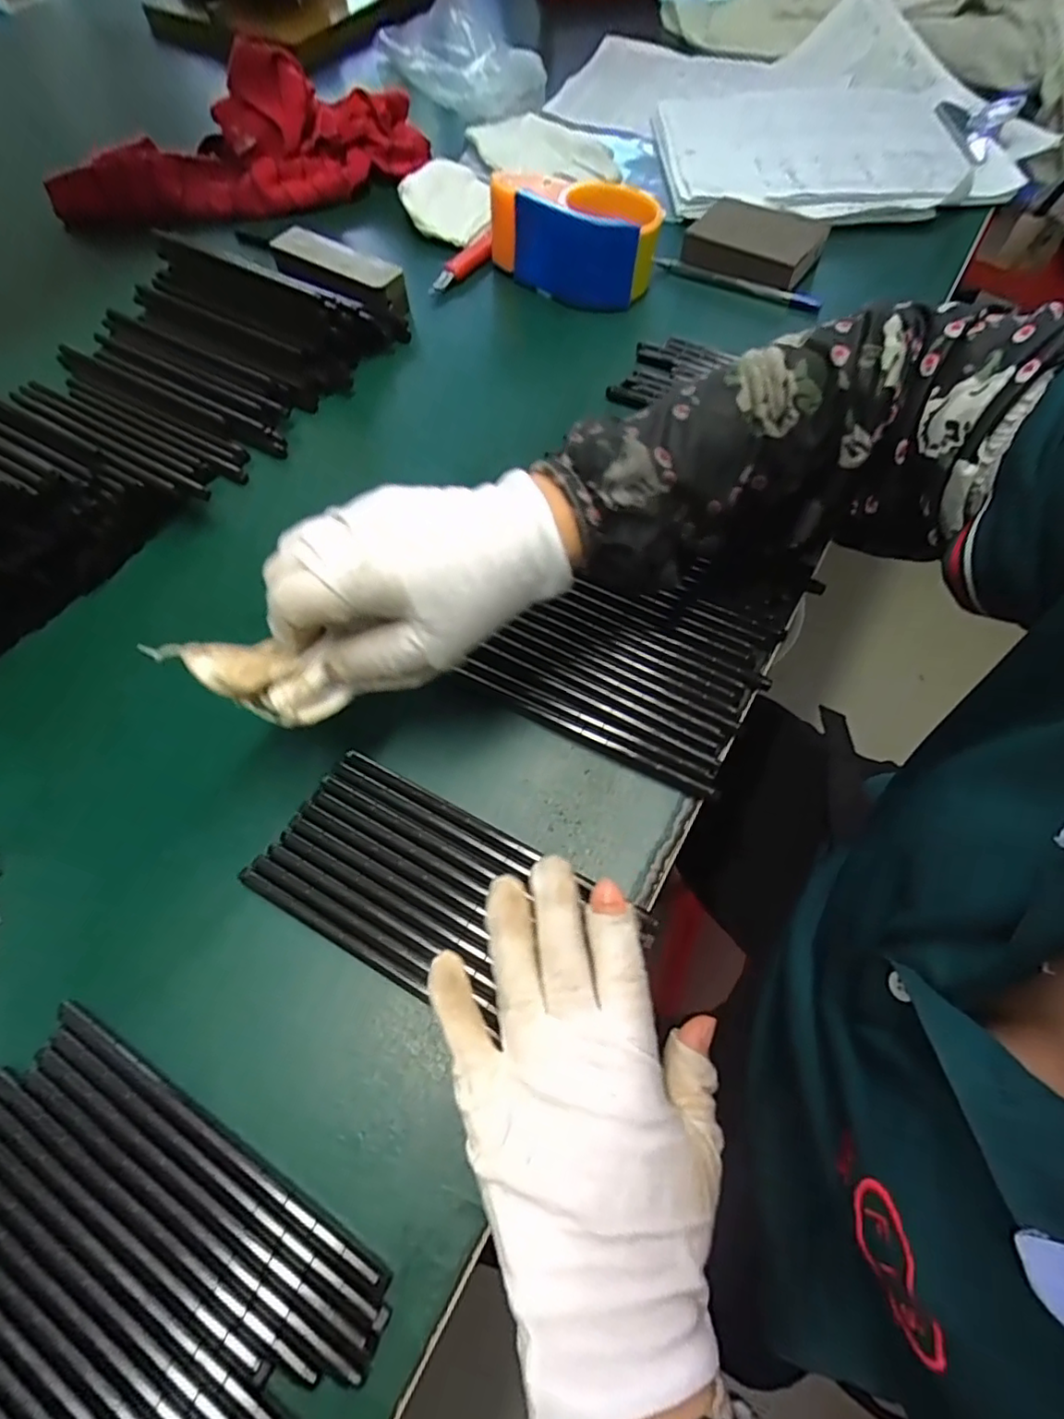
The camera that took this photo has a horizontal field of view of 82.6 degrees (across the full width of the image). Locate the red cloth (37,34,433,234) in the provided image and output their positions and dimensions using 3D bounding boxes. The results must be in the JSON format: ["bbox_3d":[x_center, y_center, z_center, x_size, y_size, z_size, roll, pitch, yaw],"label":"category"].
[{"bbox_3d":[-0.271,-0.521,0.556,0.340,0.075,0.113,-6,63,-1],"label":"red cloth"}]

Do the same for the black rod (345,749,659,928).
[{"bbox_3d":[-0.019,0.058,0.291,0.170,0.007,0.006,26,68,15],"label":"black rod"}]

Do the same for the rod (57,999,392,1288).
[{"bbox_3d":[-0.128,0.168,0.240,0.173,0.006,0.008,27,68,14],"label":"rod"}]

